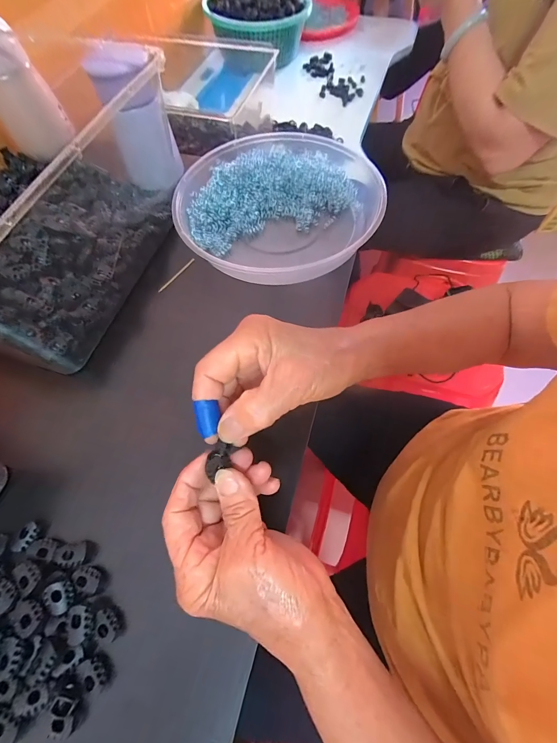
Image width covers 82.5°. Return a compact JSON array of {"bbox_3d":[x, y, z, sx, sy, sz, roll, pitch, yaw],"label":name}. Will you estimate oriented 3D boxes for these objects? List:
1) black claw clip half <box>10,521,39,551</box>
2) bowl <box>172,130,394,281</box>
[{"bbox_3d":[-0.192,0.126,0.242,0.012,0.004,0.020,13,66,7],"label":"black claw clip half"},{"bbox_3d":[0.000,-0.199,0.381,0.240,0.045,0.218,-2,65,0],"label":"bowl"}]

